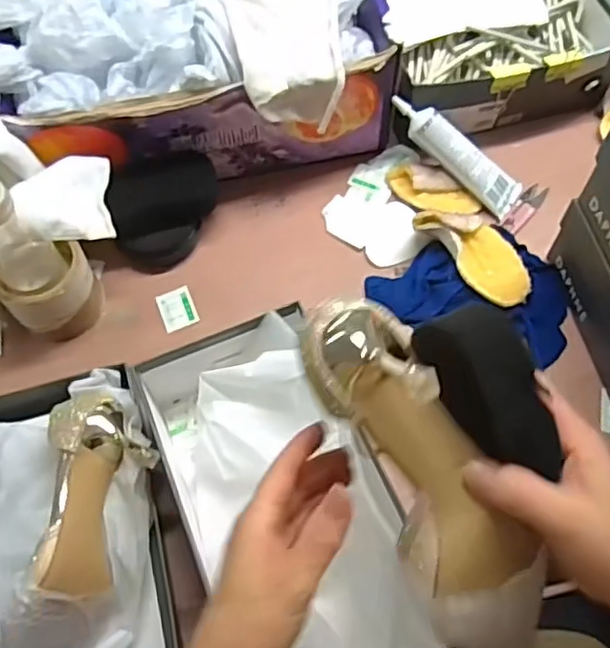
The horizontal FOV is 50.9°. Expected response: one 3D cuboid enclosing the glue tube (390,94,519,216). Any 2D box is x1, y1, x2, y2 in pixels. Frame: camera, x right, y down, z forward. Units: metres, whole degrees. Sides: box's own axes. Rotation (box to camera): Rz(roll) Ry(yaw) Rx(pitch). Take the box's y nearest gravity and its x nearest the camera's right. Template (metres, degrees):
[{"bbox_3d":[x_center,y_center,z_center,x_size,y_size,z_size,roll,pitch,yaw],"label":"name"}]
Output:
[{"bbox_3d":[0.166,-0.185,0.693,0.169,0.025,0.043,38,67,-11],"label":"glue tube"}]

